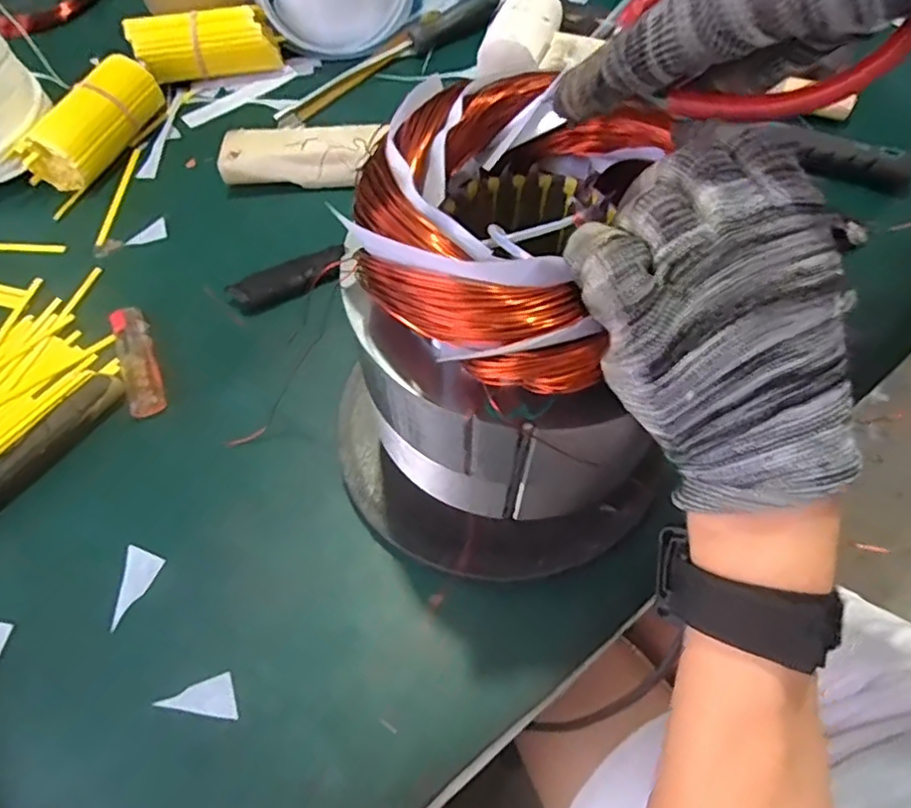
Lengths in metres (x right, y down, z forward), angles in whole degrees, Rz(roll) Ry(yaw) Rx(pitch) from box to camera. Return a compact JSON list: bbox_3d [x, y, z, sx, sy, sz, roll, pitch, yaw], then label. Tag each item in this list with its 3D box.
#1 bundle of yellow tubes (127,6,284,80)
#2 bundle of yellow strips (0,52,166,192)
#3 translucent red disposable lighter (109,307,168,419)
[{"bbox_3d":[-0.225,-0.328,0.579,0.128,0.049,0.048,-11,60,-2],"label":"bundle of yellow tubes"},{"bbox_3d":[-0.303,-0.234,0.535,0.053,0.049,0.133,28,66,18],"label":"bundle of yellow strips"},{"bbox_3d":[-0.219,-0.030,0.438,0.023,0.008,0.090,-22,61,-8],"label":"translucent red disposable lighter"}]

